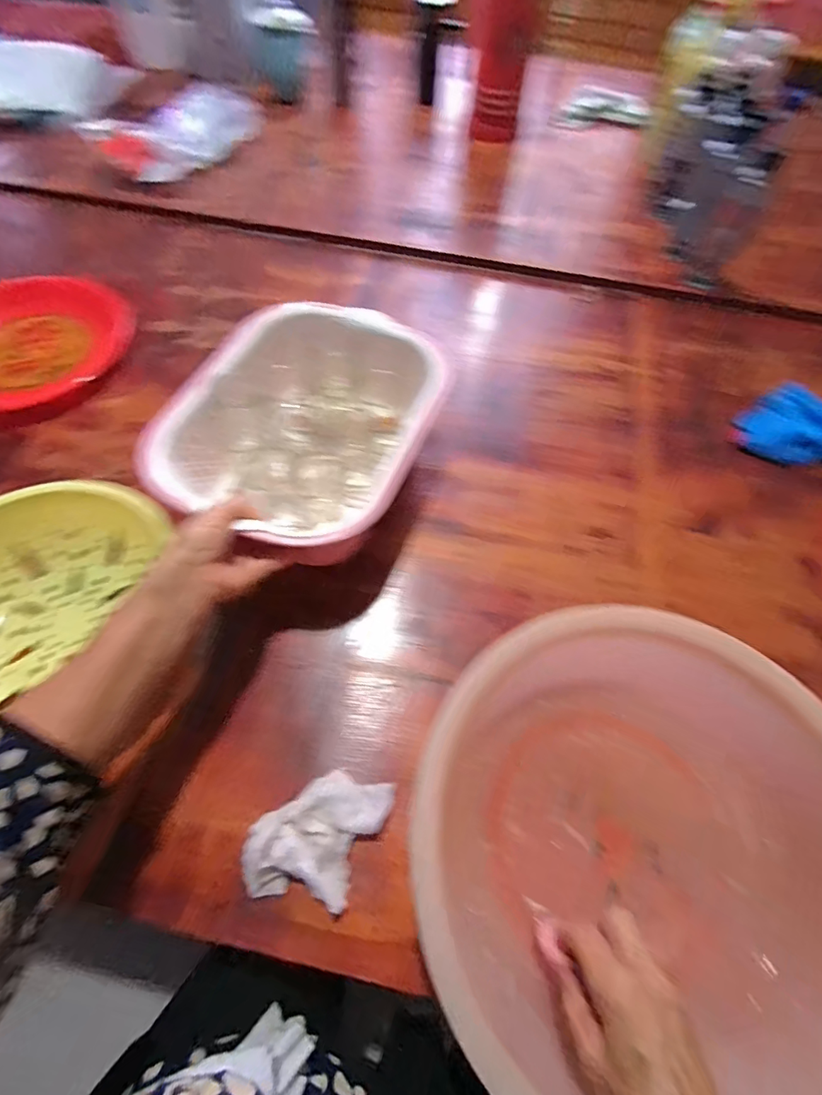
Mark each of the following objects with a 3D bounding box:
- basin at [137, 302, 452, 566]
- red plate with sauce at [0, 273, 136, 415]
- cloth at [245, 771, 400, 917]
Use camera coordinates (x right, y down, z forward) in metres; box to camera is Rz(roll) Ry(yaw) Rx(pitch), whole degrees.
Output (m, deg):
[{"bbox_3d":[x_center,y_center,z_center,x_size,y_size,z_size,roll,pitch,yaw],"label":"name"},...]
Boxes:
[{"bbox_3d":[-0.109,-0.112,0.511,0.238,0.118,0.273,19,62,8],"label":"basin"},{"bbox_3d":[-0.528,-0.282,0.657,0.256,0.052,0.266,1,61,-2],"label":"red plate with sauce"},{"bbox_3d":[-0.077,0.233,0.389,0.089,0.026,0.107,24,63,10],"label":"cloth"}]

